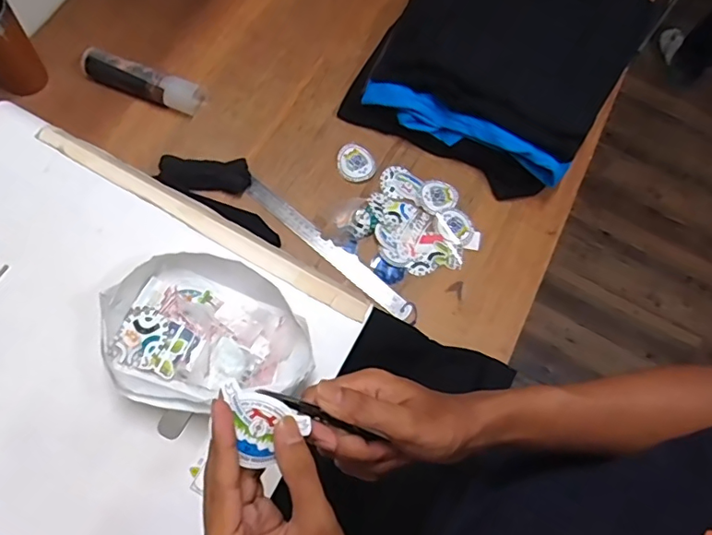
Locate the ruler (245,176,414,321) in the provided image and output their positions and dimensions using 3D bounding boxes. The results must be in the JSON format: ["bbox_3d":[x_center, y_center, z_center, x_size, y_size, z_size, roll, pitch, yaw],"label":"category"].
[{"bbox_3d":[-0.040,-0.029,0.773,0.300,0.007,0.031,39,80,7],"label":"ruler"}]

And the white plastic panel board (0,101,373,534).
[{"bbox_3d":[-0.295,0.081,0.537,0.496,0.018,0.396,28,71,3],"label":"white plastic panel board"}]

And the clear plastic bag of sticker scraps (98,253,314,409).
[{"bbox_3d":[-0.145,0.062,0.530,0.203,0.044,0.161,9,69,-2],"label":"clear plastic bag of sticker scraps"}]

